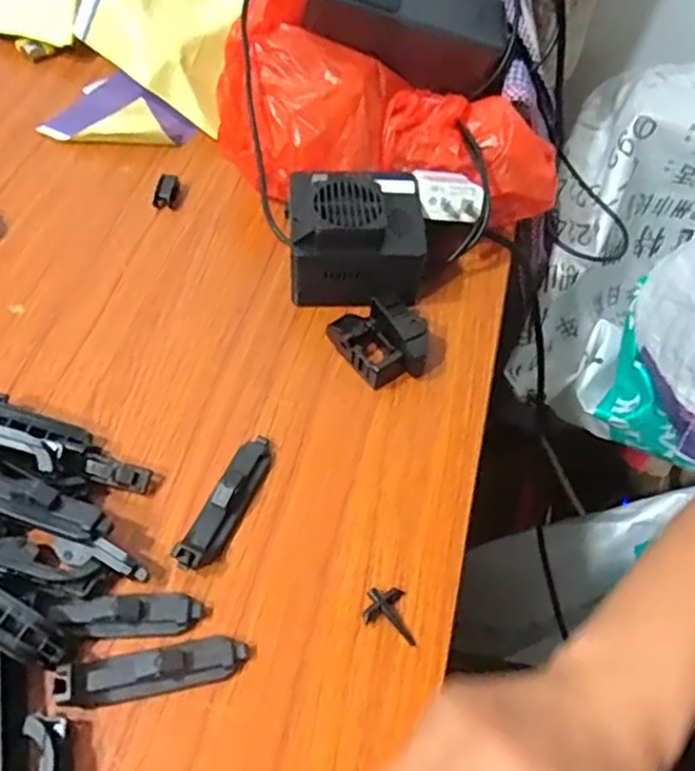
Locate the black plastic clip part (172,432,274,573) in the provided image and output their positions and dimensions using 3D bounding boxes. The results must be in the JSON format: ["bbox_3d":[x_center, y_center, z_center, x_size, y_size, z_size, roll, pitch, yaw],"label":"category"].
[{"bbox_3d":[-0.057,0.055,0.320,0.016,0.016,0.072,20,57,10],"label":"black plastic clip part"}]

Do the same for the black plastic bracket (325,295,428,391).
[{"bbox_3d":[0.019,-0.024,0.376,0.045,0.023,0.047,-18,59,-15],"label":"black plastic bracket"}]

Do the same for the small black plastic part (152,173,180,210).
[{"bbox_3d":[-0.119,-0.128,0.440,0.014,0.010,0.025,3,56,-2],"label":"small black plastic part"}]

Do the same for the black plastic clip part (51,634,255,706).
[{"bbox_3d":[-0.079,0.117,0.276,0.073,0.016,0.016,-9,57,-9],"label":"black plastic clip part"}]

